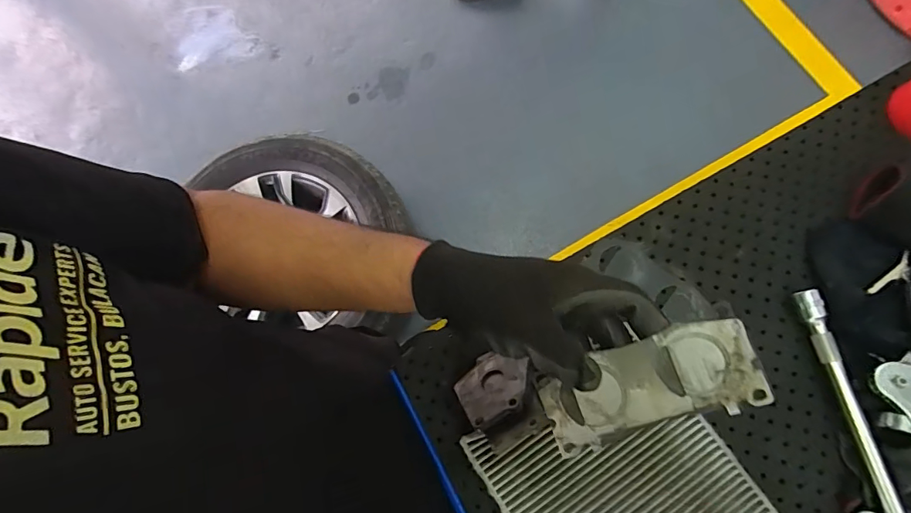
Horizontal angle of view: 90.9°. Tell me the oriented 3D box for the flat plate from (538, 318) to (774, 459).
[{"bbox_3d":[0.123,0.085,0.288,0.132,0.012,0.057,-24,74,11],"label":"flat plate"}]

